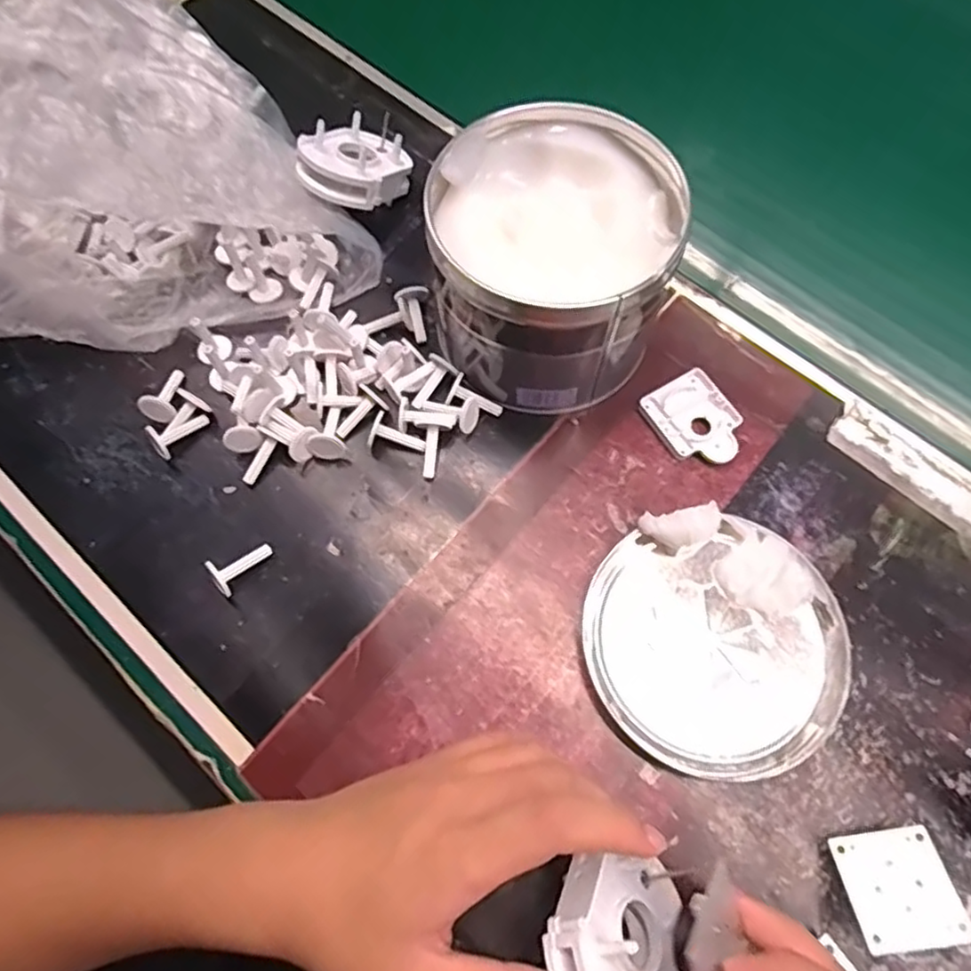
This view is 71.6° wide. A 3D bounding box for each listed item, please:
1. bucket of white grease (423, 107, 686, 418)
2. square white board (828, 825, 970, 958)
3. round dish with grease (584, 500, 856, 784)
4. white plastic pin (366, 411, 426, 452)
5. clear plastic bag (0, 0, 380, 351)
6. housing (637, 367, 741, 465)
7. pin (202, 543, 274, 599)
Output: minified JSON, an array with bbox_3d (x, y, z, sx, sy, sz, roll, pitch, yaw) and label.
[{"bbox_3d":[0.036,-0.121,0.373,0.124,0.101,0.129,-1,69,2],"label":"bucket of white grease"},{"bbox_3d":[0.178,0.173,0.291,0.042,0.004,0.044,-13,47,8],"label":"square white board"},{"bbox_3d":[0.117,0.076,0.338,0.125,0.021,0.126,-1,69,2],"label":"round dish with grease"},{"bbox_3d":[-0.050,-0.027,0.383,0.032,0.018,0.017,21,70,-6],"label":"white plastic pin"},{"bbox_3d":[-0.245,-0.186,0.401,0.266,0.104,0.255,-30,71,-10],"label":"clear plastic bag"},{"bbox_3d":[0.121,-0.037,0.388,0.045,0.007,0.056,-33,71,-10],"label":"housing"},{"bbox_3d":[-0.129,0.042,0.356,0.033,0.016,0.016,-33,71,-25],"label":"pin"}]

